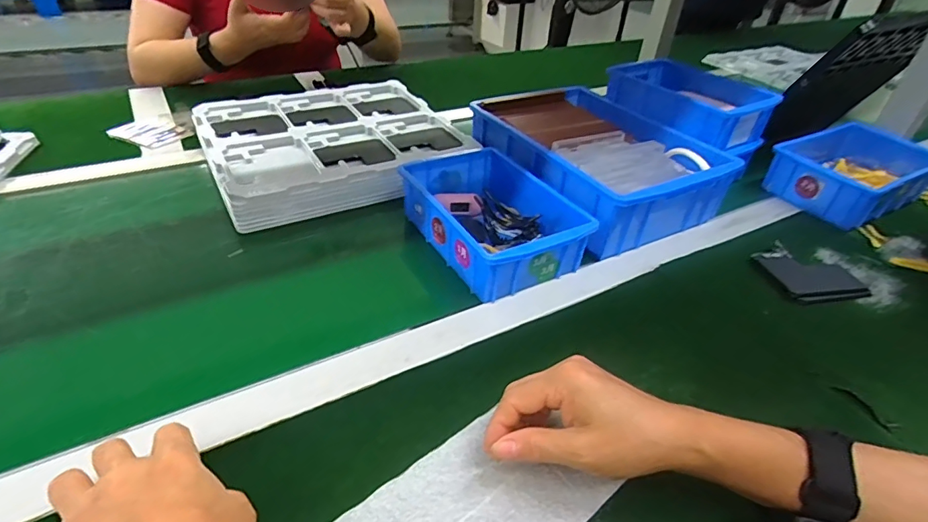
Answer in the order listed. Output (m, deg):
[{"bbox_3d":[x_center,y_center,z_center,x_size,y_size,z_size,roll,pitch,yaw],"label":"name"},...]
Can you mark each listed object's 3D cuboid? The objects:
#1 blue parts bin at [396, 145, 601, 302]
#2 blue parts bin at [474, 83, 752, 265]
[{"bbox_3d":[0.026,-0.045,0.527,0.129,0.073,0.190,-17,43,-29],"label":"blue parts bin"},{"bbox_3d":[0.159,-0.131,0.624,0.216,0.090,0.286,-14,42,-26],"label":"blue parts bin"}]

